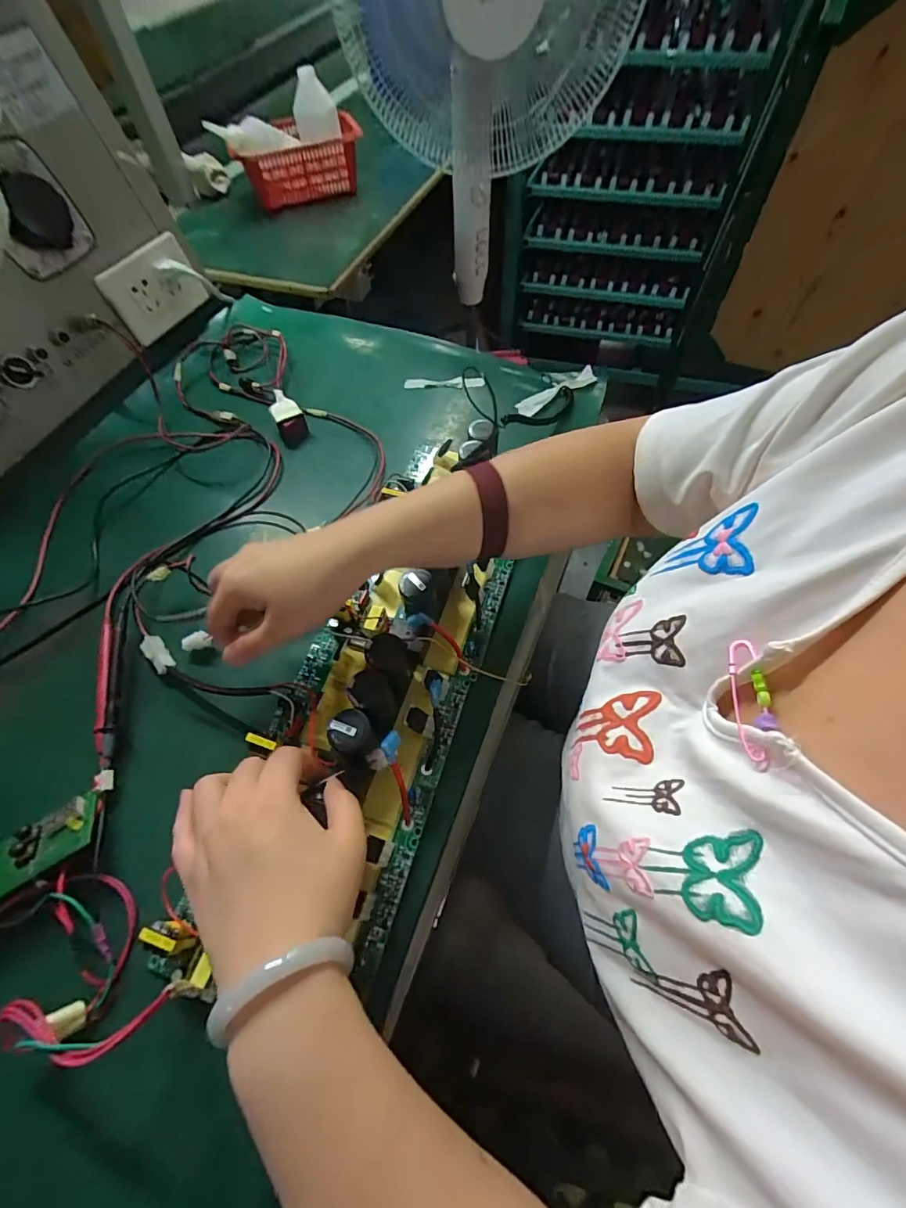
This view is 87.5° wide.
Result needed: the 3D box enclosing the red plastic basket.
[{"bbox_3d":[-0.235,-0.686,0.735,0.184,0.077,0.091,-14,64,-6],"label":"red plastic basket"}]

